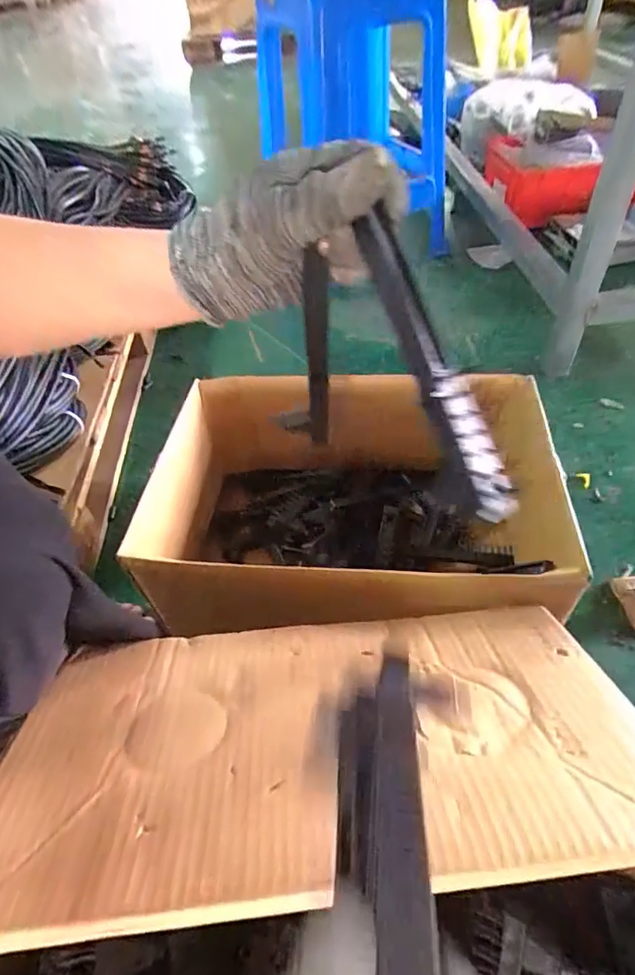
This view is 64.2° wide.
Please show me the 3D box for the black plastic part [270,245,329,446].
[{"bbox_3d":[-0.007,-0.083,0.331,0.036,0.150,0.013,33,59,18],"label":"black plastic part"}]

